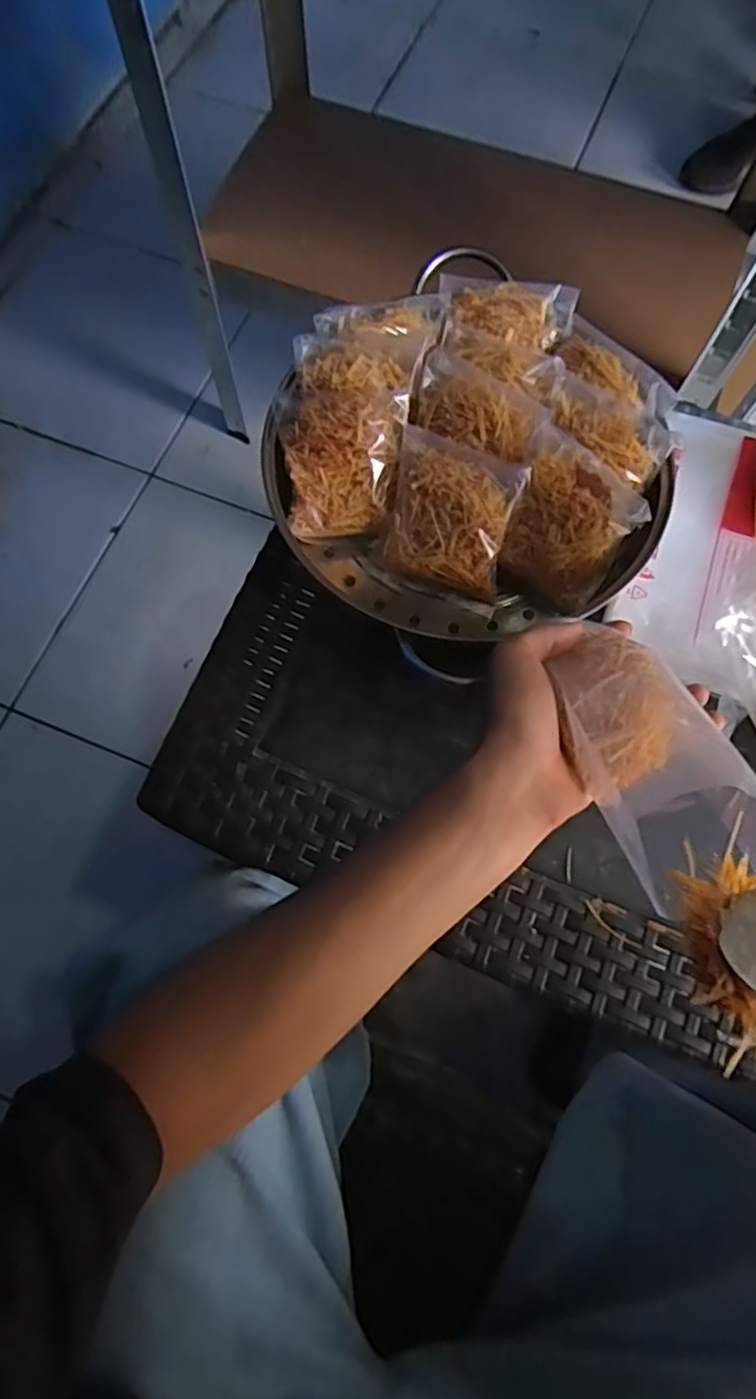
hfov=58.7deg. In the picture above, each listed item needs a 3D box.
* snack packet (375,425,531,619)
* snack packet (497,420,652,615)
[{"bbox_3d":[0.047,-0.116,0.447,0.082,0.026,0.100,17,114,11],"label":"snack packet"},{"bbox_3d":[0.117,-0.109,0.436,0.082,0.022,0.097,35,114,7],"label":"snack packet"}]

